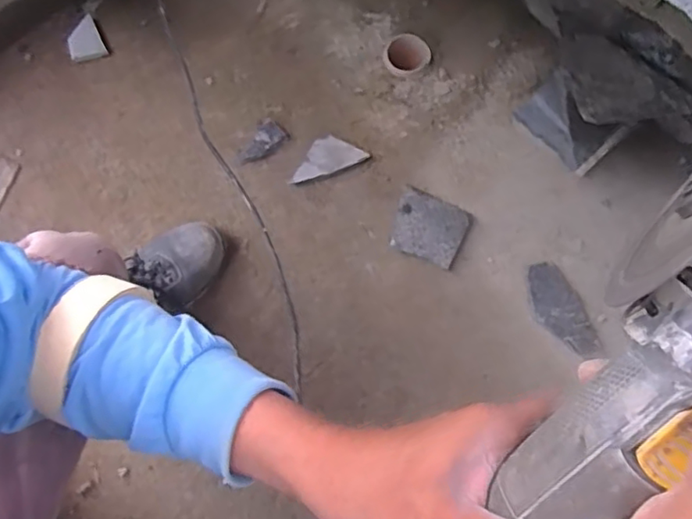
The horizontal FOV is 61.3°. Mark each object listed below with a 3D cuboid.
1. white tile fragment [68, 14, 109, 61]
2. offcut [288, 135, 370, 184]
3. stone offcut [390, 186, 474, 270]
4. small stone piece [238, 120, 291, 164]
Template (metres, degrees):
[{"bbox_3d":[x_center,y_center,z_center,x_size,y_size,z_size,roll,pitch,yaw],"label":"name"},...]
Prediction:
[{"bbox_3d":[-0.469,-0.389,1.043,0.061,0.013,0.073,-26,85,-1],"label":"white tile fragment"},{"bbox_3d":[-0.036,-0.172,0.981,0.131,0.011,0.059,-21,76,-7],"label":"offcut"},{"bbox_3d":[0.132,-0.048,0.938,0.116,0.024,0.104,27,76,6],"label":"stone offcut"},{"bbox_3d":[-0.145,-0.199,0.991,0.087,0.017,0.055,-37,79,-10],"label":"small stone piece"}]

